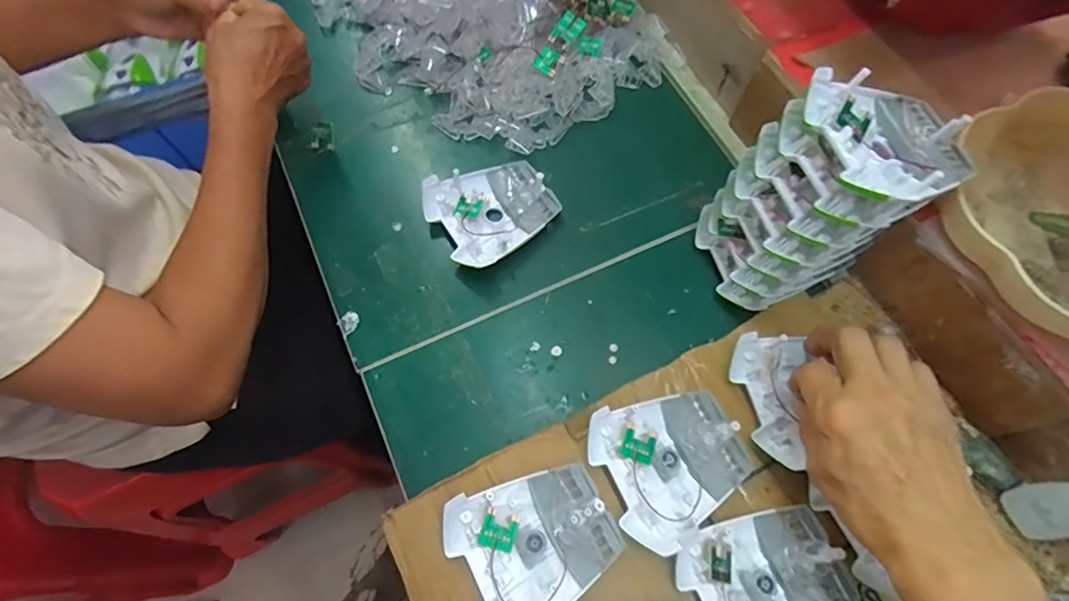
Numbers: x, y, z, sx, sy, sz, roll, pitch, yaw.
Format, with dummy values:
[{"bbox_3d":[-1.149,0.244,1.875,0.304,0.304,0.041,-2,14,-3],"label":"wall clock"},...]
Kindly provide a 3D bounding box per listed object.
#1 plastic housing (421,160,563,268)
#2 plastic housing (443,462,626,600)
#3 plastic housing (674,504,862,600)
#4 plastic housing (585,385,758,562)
[{"bbox_3d":[-0.037,-0.084,0.475,0.107,0.025,0.092,-30,69,-12],"label":"plastic housing"},{"bbox_3d":[0.002,0.169,0.358,0.107,0.022,0.095,-25,68,-10],"label":"plastic housing"},{"bbox_3d":[0.158,0.191,0.350,0.108,0.017,0.092,-27,69,-11],"label":"plastic housing"},{"bbox_3d":[0.102,0.115,0.379,0.108,0.020,0.097,-24,68,-10],"label":"plastic housing"}]

